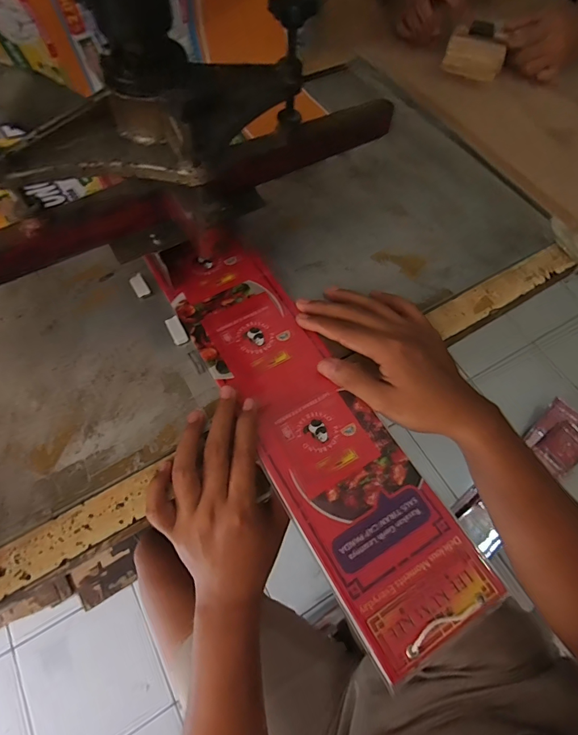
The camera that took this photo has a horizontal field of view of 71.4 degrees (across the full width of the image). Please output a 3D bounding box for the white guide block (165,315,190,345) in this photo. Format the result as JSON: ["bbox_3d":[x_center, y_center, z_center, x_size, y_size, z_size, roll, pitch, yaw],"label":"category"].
[{"bbox_3d":[-0.105,-0.035,0.378,0.014,0.004,0.029,-26,67,-13],"label":"white guide block"}]

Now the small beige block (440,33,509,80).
[{"bbox_3d":[0.264,-0.443,0.573,0.080,0.037,0.050,21,65,9],"label":"small beige block"}]

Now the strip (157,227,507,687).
[{"bbox_3d":[0.006,0.028,0.351,0.103,0.008,0.401,-28,68,-14],"label":"strip"}]

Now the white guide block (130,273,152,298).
[{"bbox_3d":[-0.148,-0.082,0.399,0.014,0.004,0.028,-30,68,-15],"label":"white guide block"}]

